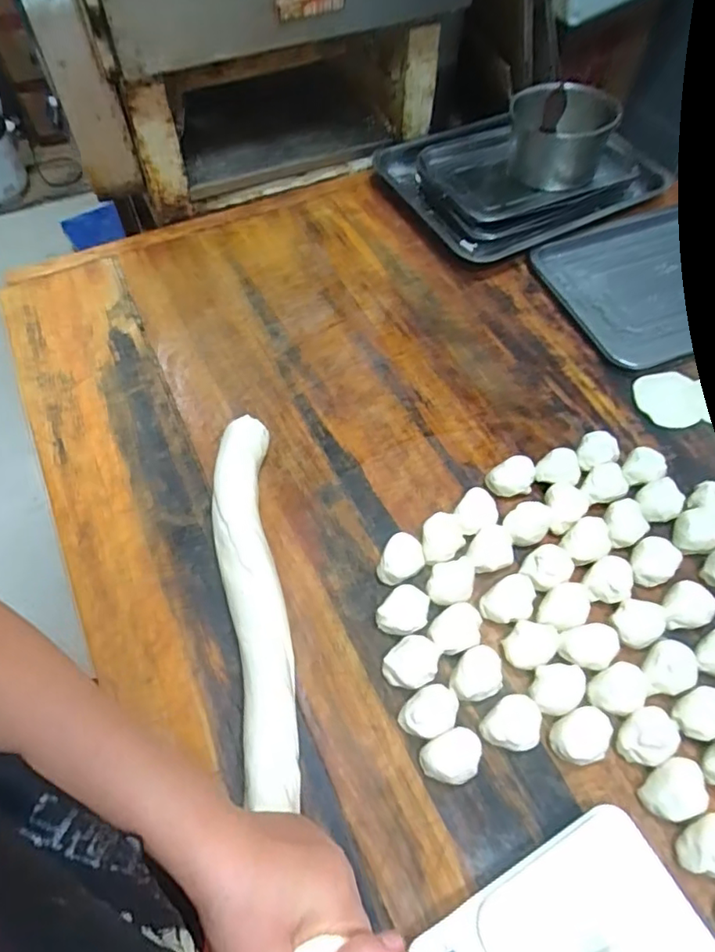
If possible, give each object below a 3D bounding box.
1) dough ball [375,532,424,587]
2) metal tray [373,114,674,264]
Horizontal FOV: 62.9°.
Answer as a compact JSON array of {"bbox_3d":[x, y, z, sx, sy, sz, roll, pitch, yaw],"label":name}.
[{"bbox_3d":[0.045,0.086,0.583,0.039,0.026,0.052,21,61,12],"label":"dough ball"},{"bbox_3d":[0.244,-0.464,0.905,0.367,0.046,0.285,-26,62,-16],"label":"metal tray"}]

